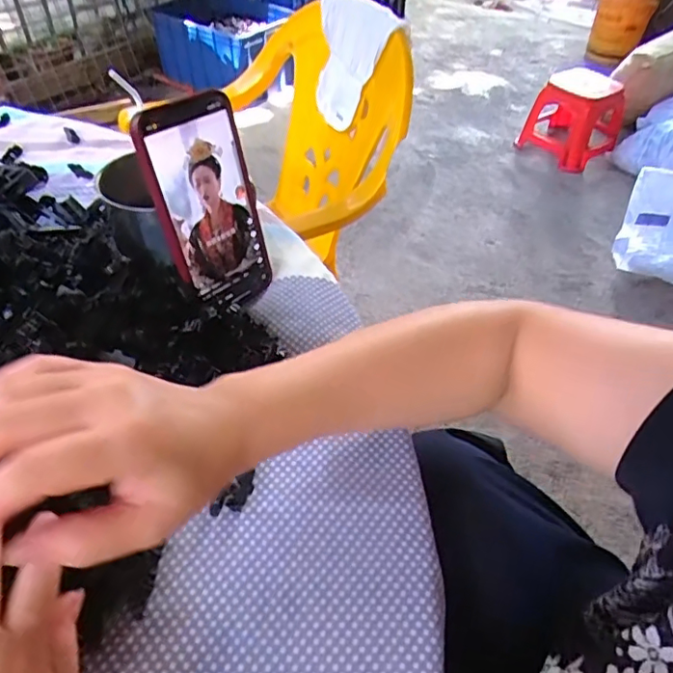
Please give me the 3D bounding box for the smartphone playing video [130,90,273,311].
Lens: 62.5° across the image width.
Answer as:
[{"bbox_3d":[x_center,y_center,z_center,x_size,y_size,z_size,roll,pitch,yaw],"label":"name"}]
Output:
[{"bbox_3d":[-0.093,-0.092,0.412,0.074,0.157,0.010,-32,42,-28],"label":"smartphone playing video"}]

